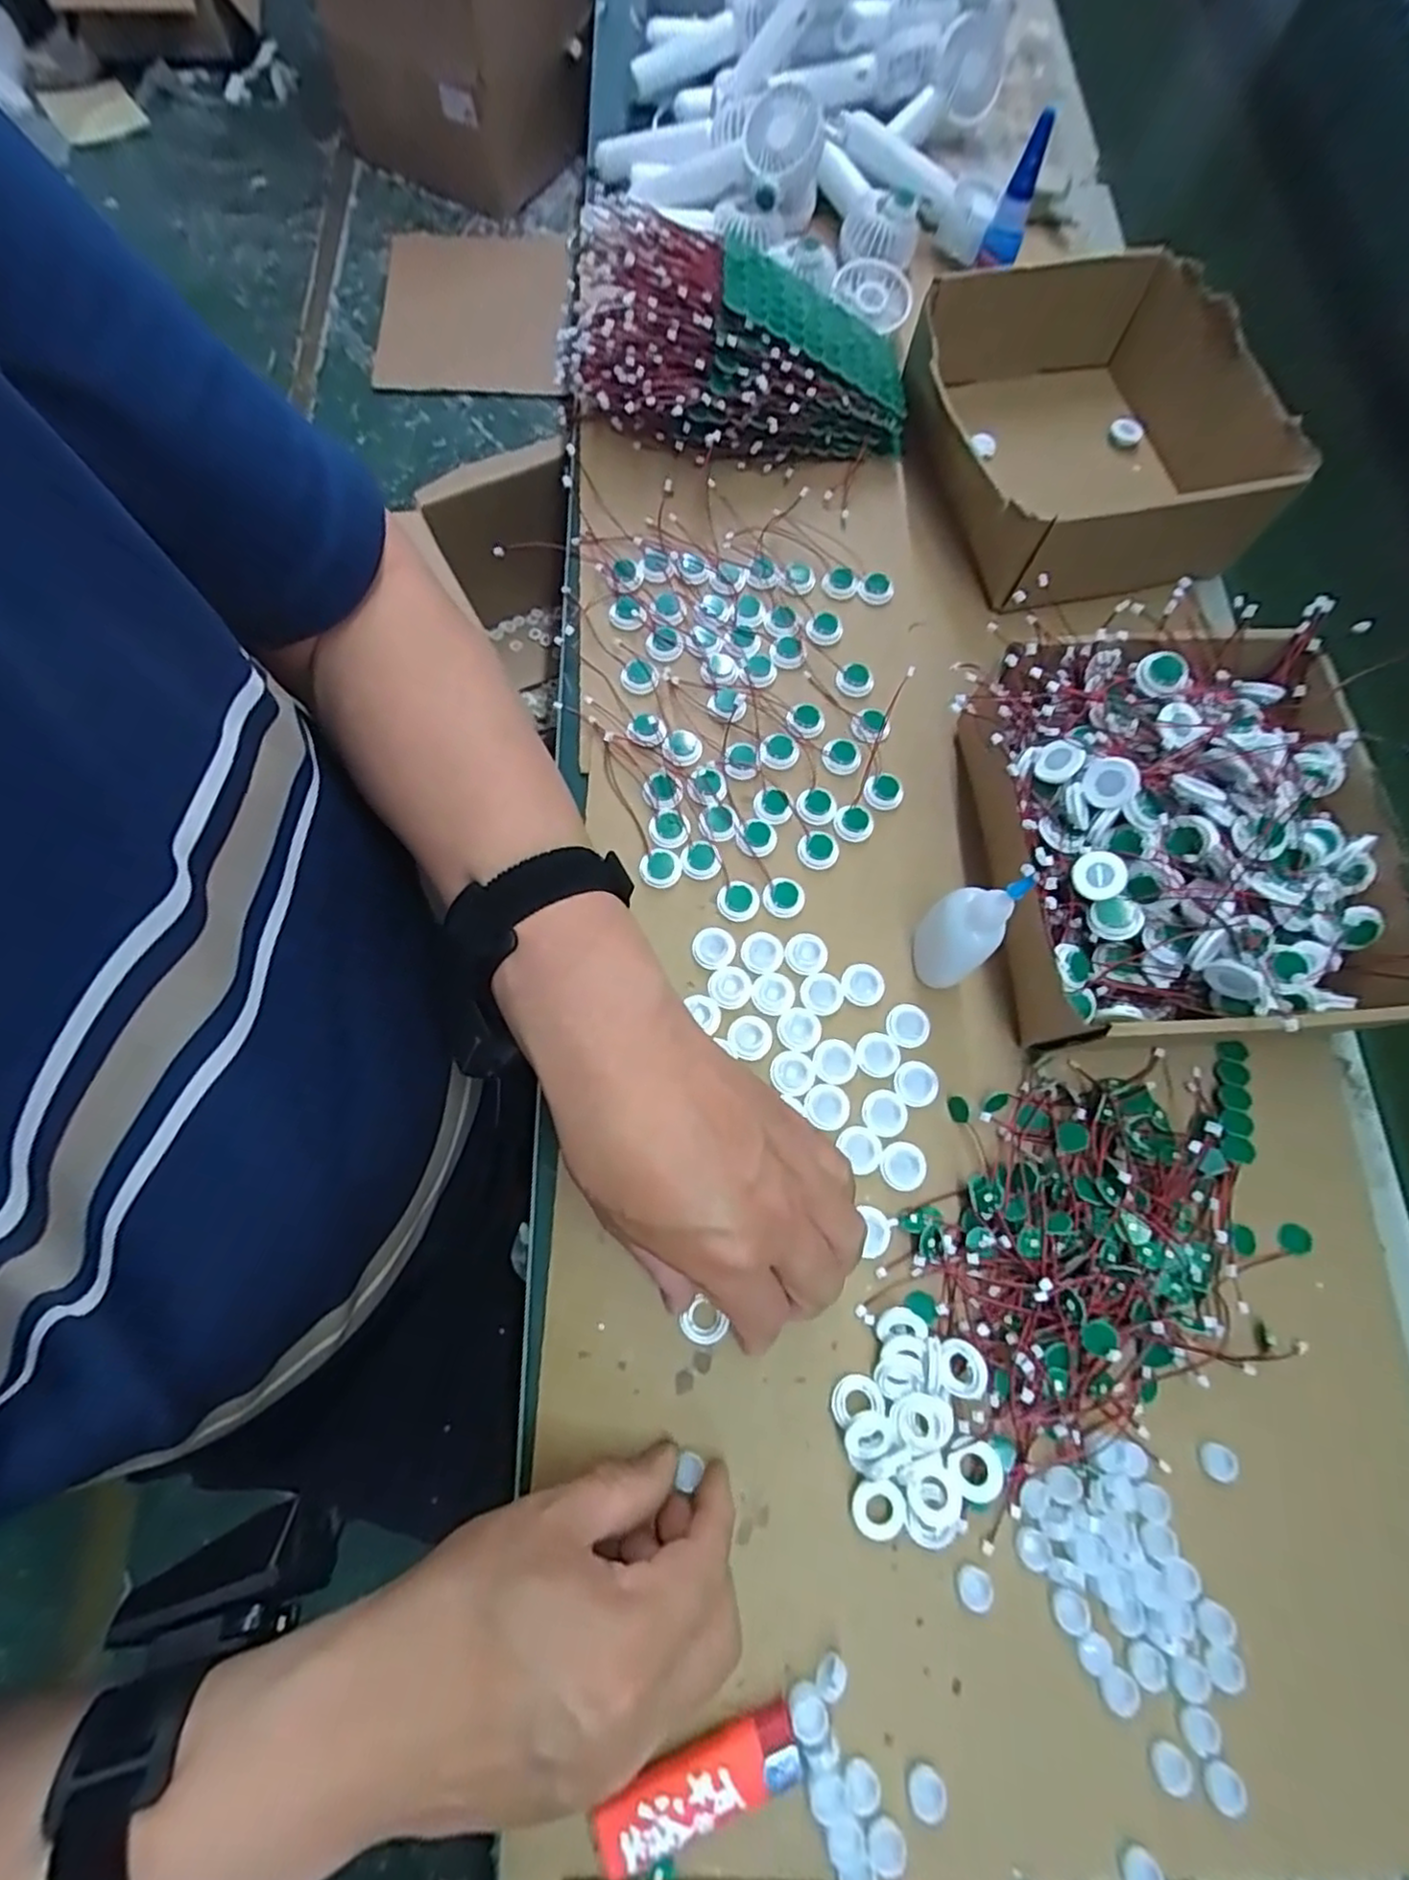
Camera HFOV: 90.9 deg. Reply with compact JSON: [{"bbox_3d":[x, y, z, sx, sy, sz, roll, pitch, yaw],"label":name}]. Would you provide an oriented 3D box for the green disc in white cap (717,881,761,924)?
[{"bbox_3d":[0.019,-0.022,0.383,0.023,0.004,0.022,19,73,4],"label":"green disc in white cap"}]

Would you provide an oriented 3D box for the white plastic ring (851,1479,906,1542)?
[{"bbox_3d":[0.076,0.247,0.302,0.023,0.007,0.023,1,73,-2],"label":"white plastic ring"}]

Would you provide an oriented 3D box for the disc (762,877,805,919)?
[{"bbox_3d":[0.044,-0.024,0.384,0.023,0.004,0.022,20,73,4],"label":"disc"}]

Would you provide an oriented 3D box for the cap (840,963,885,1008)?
[{"bbox_3d":[0.086,0.024,0.374,0.023,0.004,0.022,1,73,-2],"label":"cap"}]

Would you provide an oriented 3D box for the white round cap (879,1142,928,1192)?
[{"bbox_3d":[0.100,0.113,0.347,0.023,0.004,0.022,1,73,-2],"label":"white round cap"}]

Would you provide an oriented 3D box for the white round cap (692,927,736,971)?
[{"bbox_3d":[0.005,0.004,0.376,0.023,0.004,0.023,1,73,-2],"label":"white round cap"}]

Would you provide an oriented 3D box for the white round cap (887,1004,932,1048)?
[{"bbox_3d":[0.109,0.045,0.369,0.023,0.004,0.022,1,73,-2],"label":"white round cap"}]

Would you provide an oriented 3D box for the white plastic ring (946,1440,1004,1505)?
[{"bbox_3d":[0.120,0.233,0.304,0.021,0.005,0.021,1,73,-2],"label":"white plastic ring"}]

